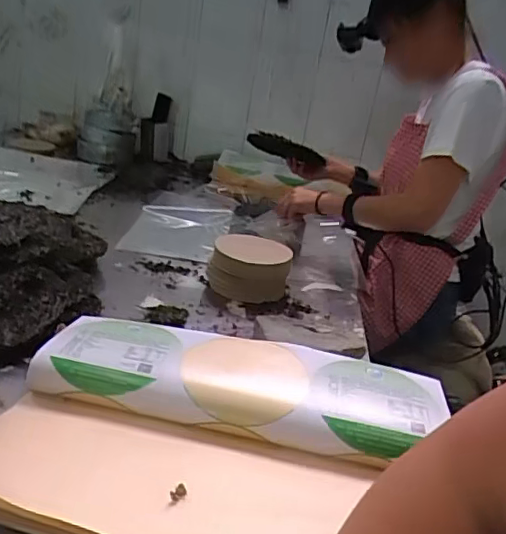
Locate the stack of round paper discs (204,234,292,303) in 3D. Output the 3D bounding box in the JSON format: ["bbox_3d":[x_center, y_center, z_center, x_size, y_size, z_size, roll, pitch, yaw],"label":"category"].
[{"bbox_3d":[-0.007,-0.001,1.048,0.150,0.095,0.131,8,21,-7],"label":"stack of round paper discs"}]

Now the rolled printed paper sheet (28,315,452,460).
[{"bbox_3d":[-0.014,0.134,0.699,0.476,0.029,0.160,9,30,3],"label":"rolled printed paper sheet"}]

